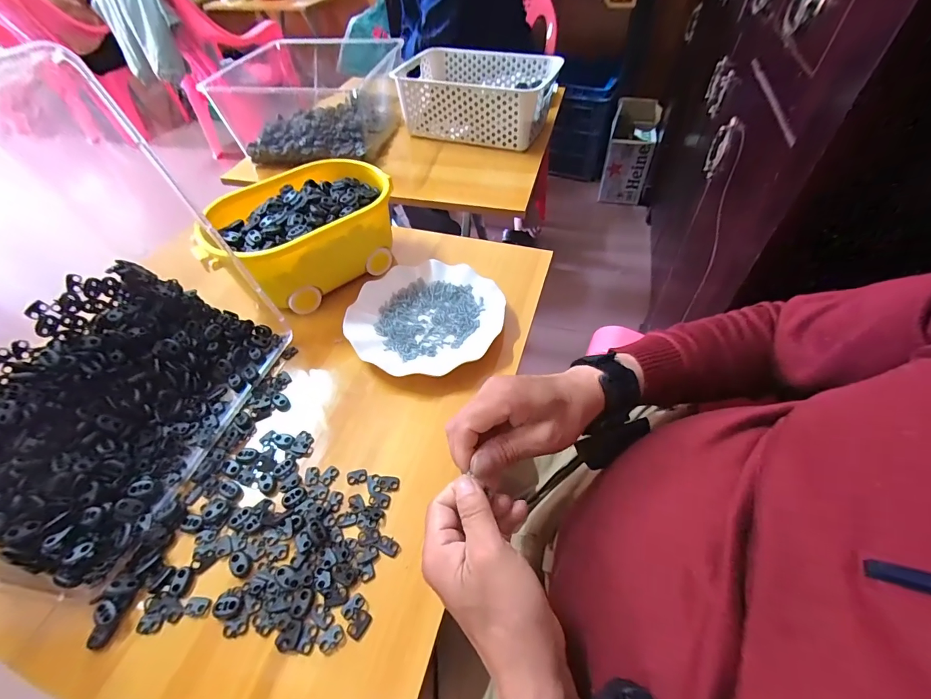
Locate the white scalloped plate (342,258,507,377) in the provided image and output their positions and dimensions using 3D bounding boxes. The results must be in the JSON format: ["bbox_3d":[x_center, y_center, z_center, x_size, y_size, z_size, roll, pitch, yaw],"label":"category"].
[{"bbox_3d":[-0.049,-0.042,0.483,0.180,0.024,0.176,-2,50,2],"label":"white scalloped plate"}]

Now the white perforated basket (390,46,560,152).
[{"bbox_3d":[0.026,-0.528,0.826,0.291,0.111,0.214,15,53,15],"label":"white perforated basket"}]

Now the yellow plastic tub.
[{"bbox_3d":[-0.208,-0.148,0.532,0.236,0.113,0.151,-33,56,-22],"label":"yellow plastic tub"}]

